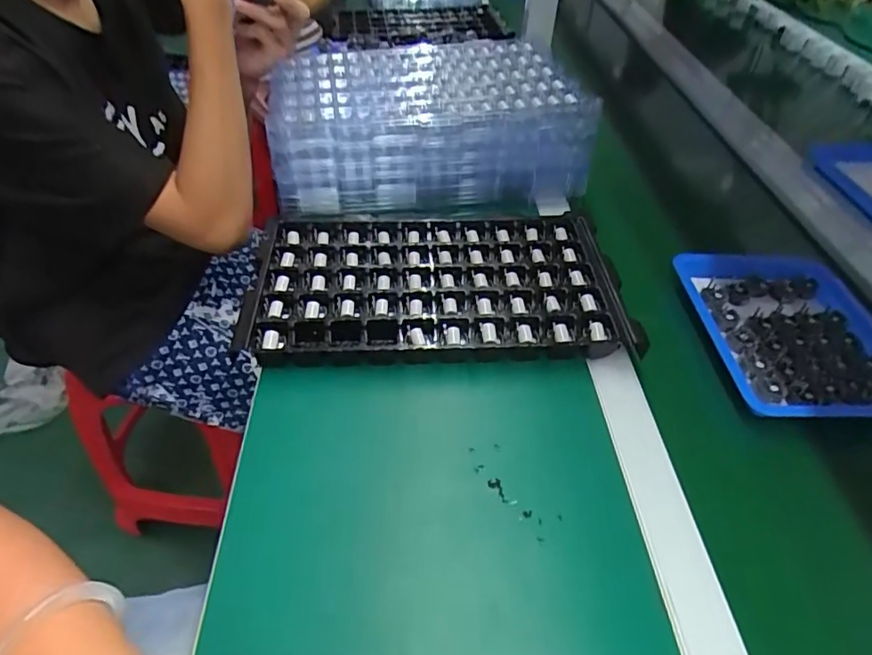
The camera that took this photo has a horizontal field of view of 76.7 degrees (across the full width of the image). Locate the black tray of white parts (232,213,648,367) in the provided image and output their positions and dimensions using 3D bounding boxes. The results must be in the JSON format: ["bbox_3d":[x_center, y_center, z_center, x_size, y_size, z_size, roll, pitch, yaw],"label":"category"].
[{"bbox_3d":[-0.002,-0.048,0.553,0.356,0.034,0.191,0,42,-4],"label":"black tray of white parts"}]

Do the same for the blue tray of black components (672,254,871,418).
[{"bbox_3d":[0.352,0.001,0.544,0.177,0.028,0.210,1,42,-2],"label":"blue tray of black components"}]

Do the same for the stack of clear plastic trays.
[{"bbox_3d":[-0.024,-0.262,0.687,0.356,0.111,0.255,-12,44,-16],"label":"stack of clear plastic trays"}]

